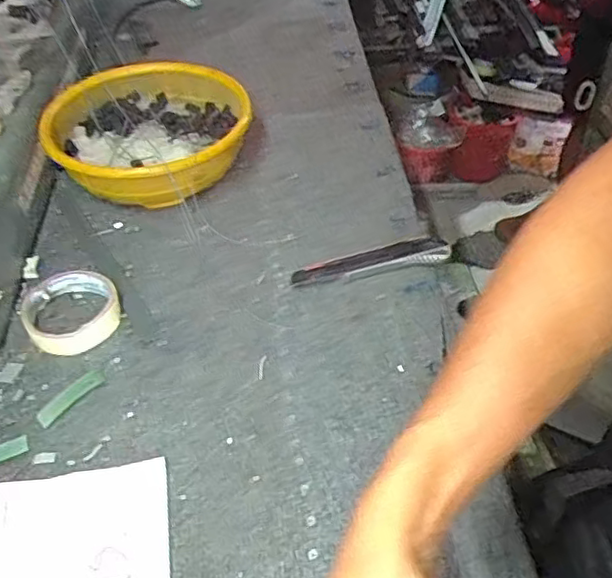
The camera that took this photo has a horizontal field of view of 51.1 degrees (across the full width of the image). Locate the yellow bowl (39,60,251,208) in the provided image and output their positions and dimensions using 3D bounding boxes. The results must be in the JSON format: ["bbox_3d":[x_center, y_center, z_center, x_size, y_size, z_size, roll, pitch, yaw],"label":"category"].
[{"bbox_3d":[-0.169,-0.162,0.704,0.206,0.089,0.183,-17,46,-14],"label":"yellow bowl"}]

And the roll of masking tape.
[{"bbox_3d":[-0.210,0.015,0.574,0.081,0.023,0.075,-15,48,-17],"label":"roll of masking tape"}]

